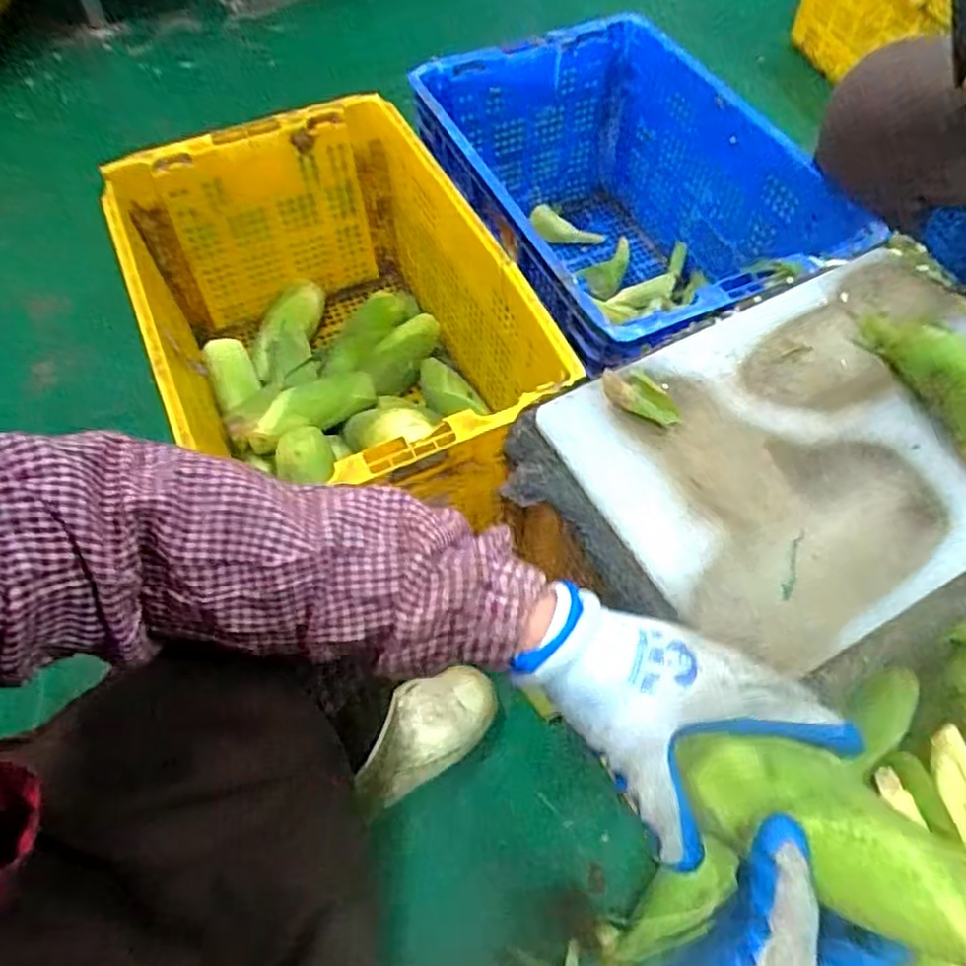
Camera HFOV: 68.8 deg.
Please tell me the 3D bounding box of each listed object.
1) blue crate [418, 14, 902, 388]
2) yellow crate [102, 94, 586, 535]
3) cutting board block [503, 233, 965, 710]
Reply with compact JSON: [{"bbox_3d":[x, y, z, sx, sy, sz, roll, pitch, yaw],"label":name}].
[{"bbox_3d":[0.187,-0.359,1.036,0.469,0.317,0.597,-24,62,-14],"label":"blue crate"},{"bbox_3d":[-0.185,-0.178,0.908,0.393,0.301,0.561,-21,61,-12],"label":"yellow crate"},{"bbox_3d":[0.314,-0.040,0.664,0.496,0.046,0.357,-26,62,-15],"label":"cutting board block"}]

